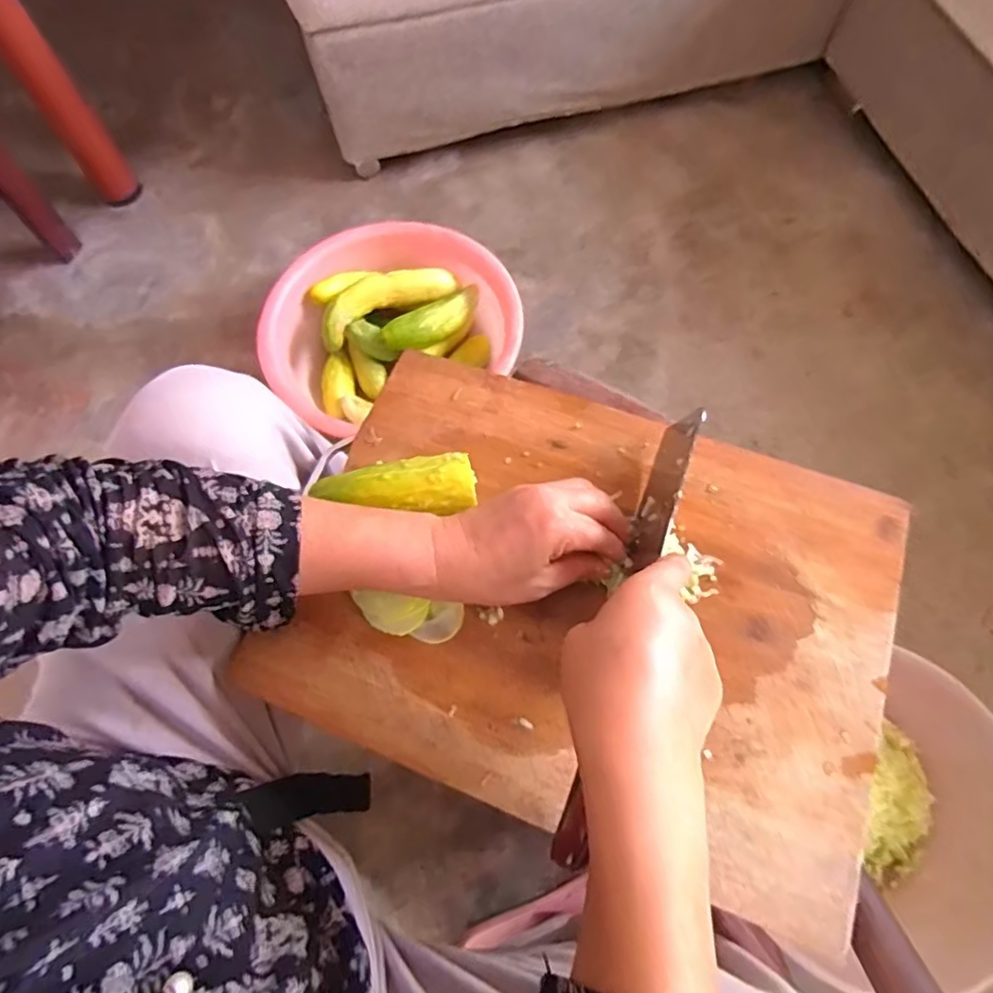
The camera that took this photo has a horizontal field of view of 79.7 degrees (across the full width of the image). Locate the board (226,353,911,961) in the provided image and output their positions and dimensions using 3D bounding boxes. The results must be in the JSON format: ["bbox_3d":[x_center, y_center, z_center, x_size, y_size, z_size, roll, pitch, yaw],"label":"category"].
[{"bbox_3d":[0.060,0.062,0.408,0.394,0.015,0.291,20,70,10],"label":"board"}]

